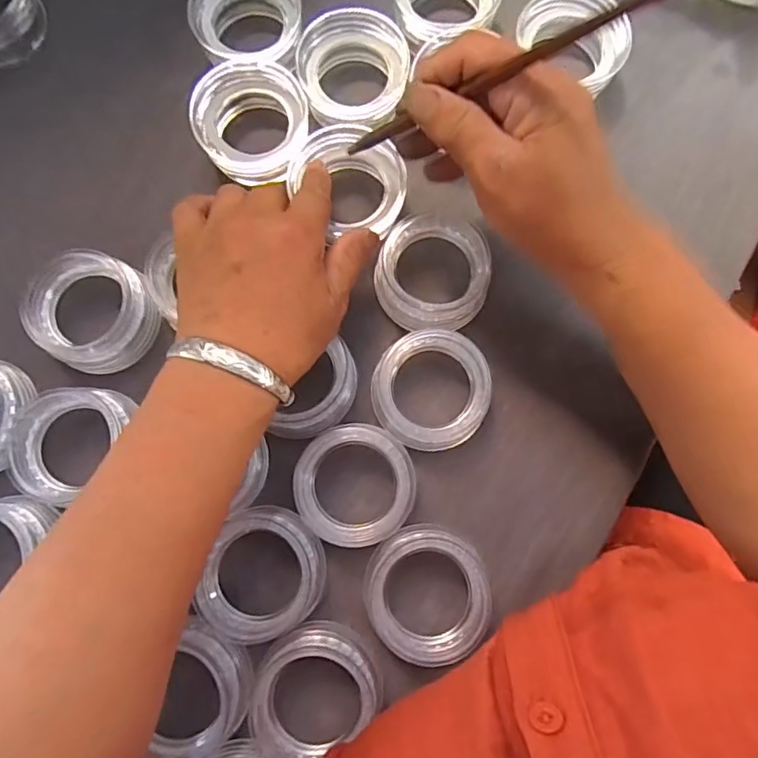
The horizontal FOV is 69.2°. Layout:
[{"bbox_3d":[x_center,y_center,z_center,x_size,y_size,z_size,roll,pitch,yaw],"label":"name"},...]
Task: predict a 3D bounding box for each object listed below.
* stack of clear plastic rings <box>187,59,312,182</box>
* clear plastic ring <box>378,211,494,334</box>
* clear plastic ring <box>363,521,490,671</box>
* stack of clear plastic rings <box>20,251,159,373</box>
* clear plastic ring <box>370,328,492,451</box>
[{"bbox_3d":[-0.079,-0.156,0.338,0.065,0.033,0.064,27,80,4],"label":"stack of clear plastic rings"},{"bbox_3d":[0.032,-0.063,0.327,0.066,0.016,0.069,0,79,-1],"label":"clear plastic ring"},{"bbox_3d":[0.027,0.114,0.295,0.069,0.025,0.065,0,79,-1],"label":"clear plastic ring"},{"bbox_3d":[-0.162,-0.040,0.311,0.064,0.025,0.066,-12,79,-3],"label":"stack of clear plastic rings"},{"bbox_3d":[0.030,0.006,0.311,0.065,0.024,0.066,0,79,-1],"label":"clear plastic ring"}]

